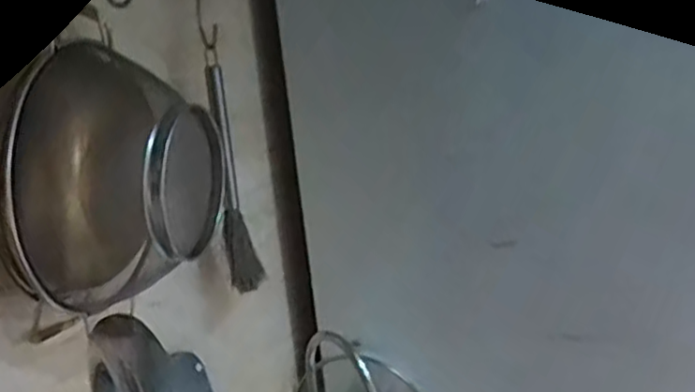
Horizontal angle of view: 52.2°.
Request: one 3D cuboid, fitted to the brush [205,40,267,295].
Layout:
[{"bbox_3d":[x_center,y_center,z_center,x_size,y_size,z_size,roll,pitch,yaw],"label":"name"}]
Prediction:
[{"bbox_3d":[-0.112,-0.018,0.684,0.033,0.229,0.030,-8,16,-9],"label":"brush"}]

